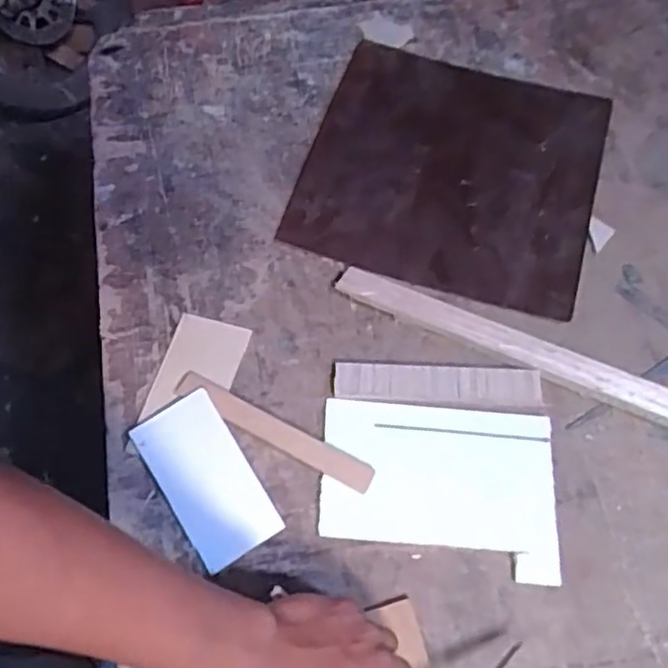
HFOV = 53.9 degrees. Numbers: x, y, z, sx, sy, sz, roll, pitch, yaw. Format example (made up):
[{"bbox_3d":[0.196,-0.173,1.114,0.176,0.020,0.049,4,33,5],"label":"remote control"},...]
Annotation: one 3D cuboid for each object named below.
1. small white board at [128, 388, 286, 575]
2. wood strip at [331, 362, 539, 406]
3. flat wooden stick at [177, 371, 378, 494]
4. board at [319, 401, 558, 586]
[{"bbox_3d":[-0.110,0.123,0.559,0.074,0.006,0.140,-33,72,-5],"label":"small white board"},{"bbox_3d":[0.094,0.047,0.598,0.184,0.013,0.035,2,65,1],"label":"wood strip"},{"bbox_3d":[-0.054,0.085,0.581,0.190,0.009,0.026,26,80,11],"label":"flat wooden stick"},{"bbox_3d":[0.090,0.131,0.566,0.197,0.011,0.136,4,65,2],"label":"board"}]

